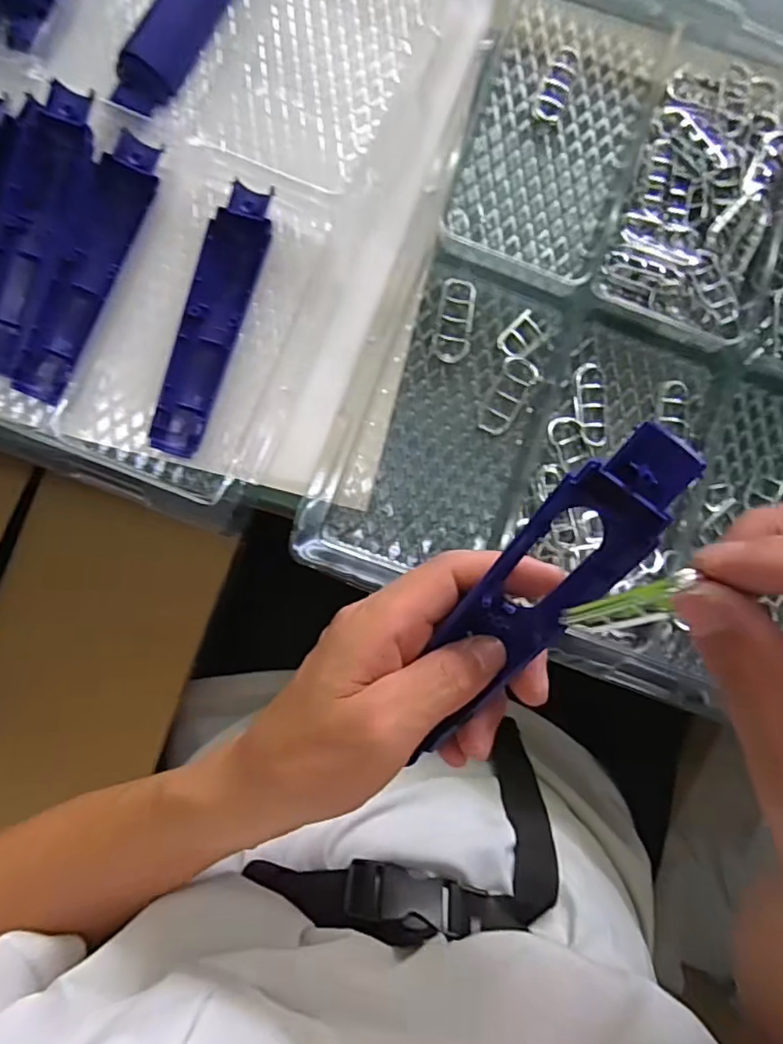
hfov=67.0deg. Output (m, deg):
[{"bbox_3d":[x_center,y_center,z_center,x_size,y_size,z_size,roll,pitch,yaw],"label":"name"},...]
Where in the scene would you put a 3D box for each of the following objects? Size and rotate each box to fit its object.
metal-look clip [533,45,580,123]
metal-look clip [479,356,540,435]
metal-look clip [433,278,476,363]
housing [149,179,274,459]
[{"bbox_3d":[0.111,-0.294,0.396,0.018,0.007,0.059,21,86,-2],"label":"metal-look clip"},{"bbox_3d":[0.075,-0.079,0.372,0.024,0.007,0.052,24,86,-2],"label":"metal-look clip"},{"bbox_3d":[0.041,-0.128,0.373,0.023,0.008,0.055,11,86,-3],"label":"metal-look clip"},{"bbox_3d":[-0.108,-0.122,0.358,0.037,0.016,0.165,19,86,-3],"label":"housing"}]

